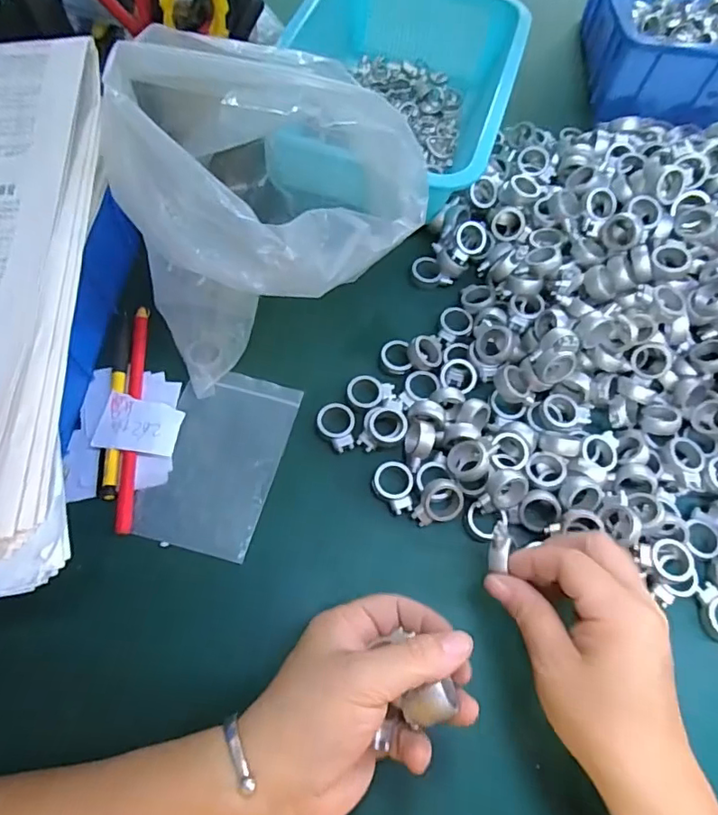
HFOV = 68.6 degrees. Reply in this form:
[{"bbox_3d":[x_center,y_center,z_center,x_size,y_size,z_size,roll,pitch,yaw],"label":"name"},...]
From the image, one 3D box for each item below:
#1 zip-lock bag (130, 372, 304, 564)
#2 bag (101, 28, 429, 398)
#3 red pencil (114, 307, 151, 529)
[{"bbox_3d":[-0.092,0.033,0.350,0.076,0.005,0.124,17,65,1],"label":"zip-lock bag"},{"bbox_3d":[-0.055,-0.112,0.324,0.155,0.169,0.162,24,65,7],"label":"bag"},{"bbox_3d":[-0.153,0.002,0.357,0.010,0.012,0.165,-4,64,-5],"label":"red pencil"}]

